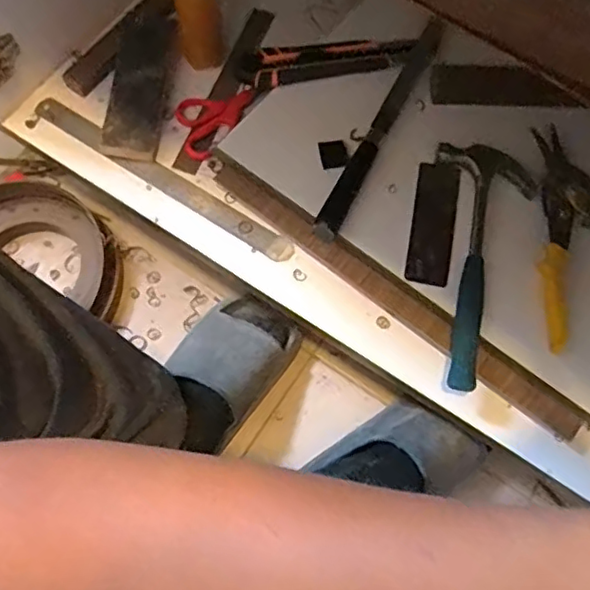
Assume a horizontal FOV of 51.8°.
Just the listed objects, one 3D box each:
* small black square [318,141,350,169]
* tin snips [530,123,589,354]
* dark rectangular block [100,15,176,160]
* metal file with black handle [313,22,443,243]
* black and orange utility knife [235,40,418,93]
[{"bbox_3d":[0.041,-0.146,0.625,0.028,0.004,0.033,-10,70,-5],"label":"small black square"},{"bbox_3d":[0.282,-0.068,0.579,0.135,0.015,0.222,-9,70,-5],"label":"tin snips"},{"bbox_3d":[-0.169,-0.233,0.670,0.060,0.015,0.168,8,82,2],"label":"dark rectangular block"},{"bbox_3d":[0.090,-0.176,0.628,0.025,0.019,0.276,26,71,8],"label":"metal file with black handle"},{"bbox_3d":[0.034,-0.255,0.660,0.190,0.016,0.045,-9,70,-5],"label":"black and orange utility knife"}]

